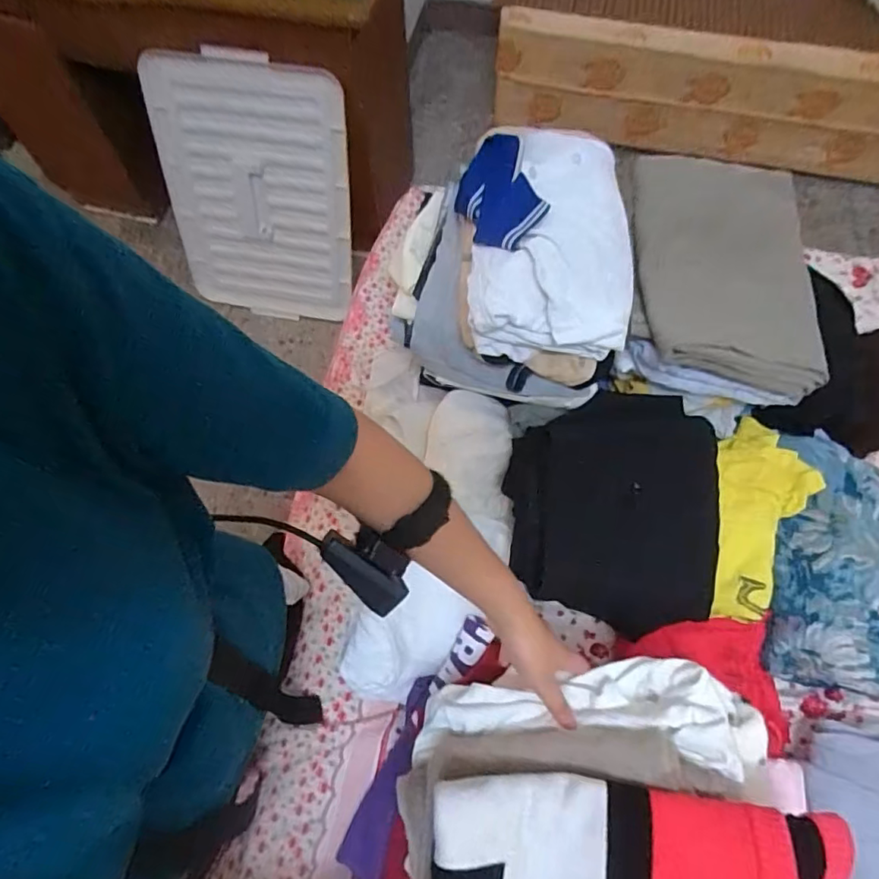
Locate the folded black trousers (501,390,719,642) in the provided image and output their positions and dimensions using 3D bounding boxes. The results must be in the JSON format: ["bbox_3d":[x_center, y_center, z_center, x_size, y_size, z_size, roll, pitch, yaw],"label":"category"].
[{"bbox_3d":[0.204,0.082,0.671,0.228,0.051,0.264,0,92,19],"label":"folded black trousers"}]

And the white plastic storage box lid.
[{"bbox_3d":[-0.460,-0.600,1.404,0.458,0.614,0.047,8,42,7],"label":"white plastic storage box lid"}]

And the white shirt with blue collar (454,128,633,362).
[{"bbox_3d":[0.118,-0.218,0.609,0.179,0.110,0.239,-5,66,-2],"label":"white shirt with blue collar"}]

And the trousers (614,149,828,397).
[{"bbox_3d":[0.328,-0.193,0.652,0.221,0.070,0.274,-2,82,-10],"label":"trousers"}]

